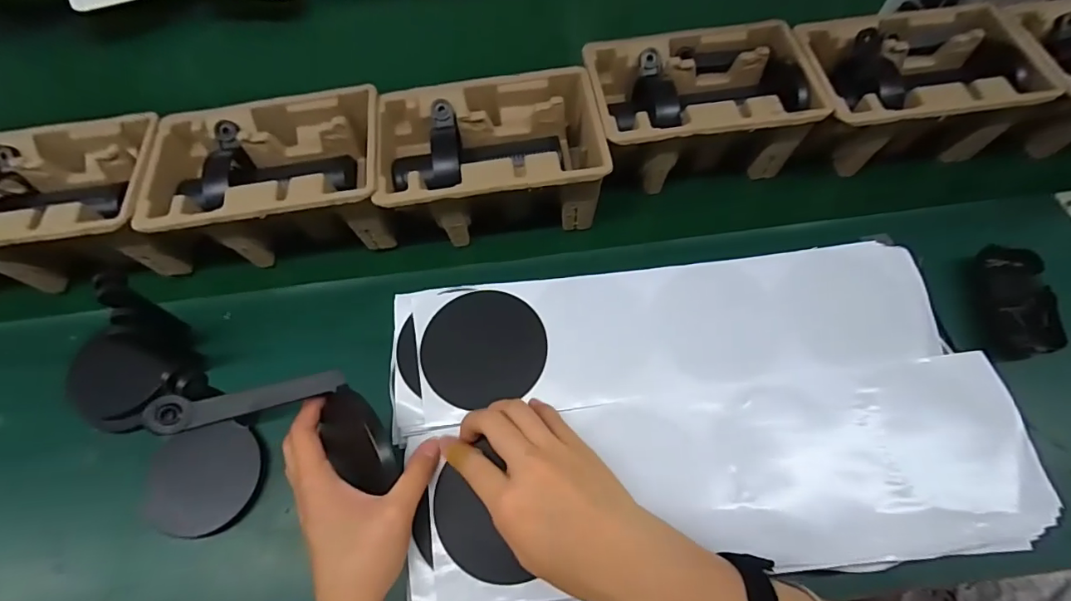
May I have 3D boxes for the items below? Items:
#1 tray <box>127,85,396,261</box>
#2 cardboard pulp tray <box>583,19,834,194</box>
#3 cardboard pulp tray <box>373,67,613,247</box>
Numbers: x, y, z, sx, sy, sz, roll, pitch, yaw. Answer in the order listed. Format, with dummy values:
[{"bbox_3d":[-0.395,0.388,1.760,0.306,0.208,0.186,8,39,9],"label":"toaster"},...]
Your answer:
[{"bbox_3d":[-0.269,-0.126,0.525,0.226,0.104,0.147,-8,68,-5],"label":"tray"},{"bbox_3d":[0.170,-0.214,0.549,0.222,0.096,0.145,-8,68,-5],"label":"cardboard pulp tray"},{"bbox_3d":[-0.048,-0.150,0.530,0.221,0.100,0.145,-7,68,-5],"label":"cardboard pulp tray"}]

